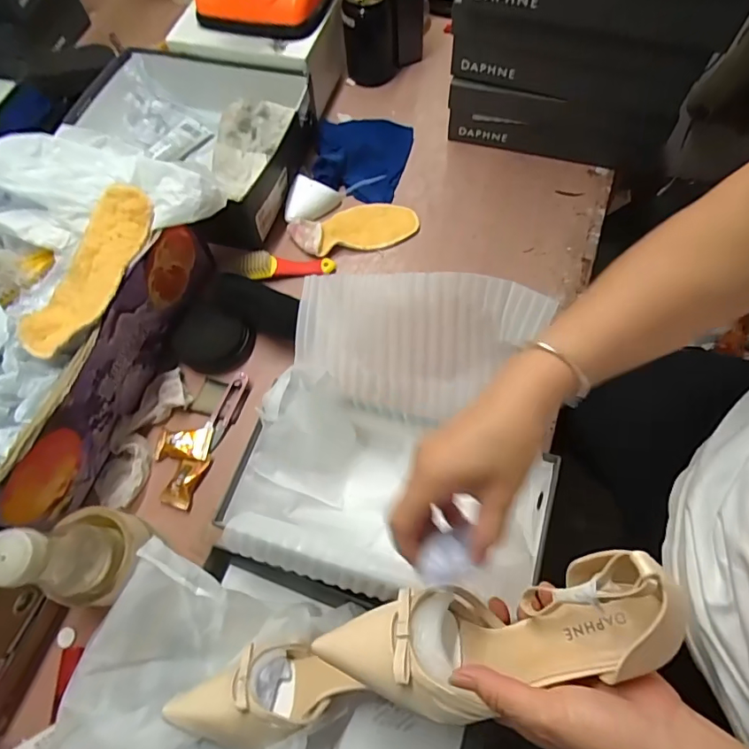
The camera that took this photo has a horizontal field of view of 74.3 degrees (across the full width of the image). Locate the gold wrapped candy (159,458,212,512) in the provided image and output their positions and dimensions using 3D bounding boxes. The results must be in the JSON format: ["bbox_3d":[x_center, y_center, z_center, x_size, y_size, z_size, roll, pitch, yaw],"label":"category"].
[{"bbox_3d":[-0.218,0.123,0.572,0.036,0.016,0.060,14,67,9],"label":"gold wrapped candy"}]

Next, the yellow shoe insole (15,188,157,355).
[{"bbox_3d":[-0.291,-0.110,0.512,0.065,0.025,0.200,14,67,9],"label":"yellow shoe insole"}]

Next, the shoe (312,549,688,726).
[{"bbox_3d":[0.071,0.176,0.325,0.233,0.087,0.078,-20,63,23],"label":"shoe"}]

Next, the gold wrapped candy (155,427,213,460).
[{"bbox_3d":[-0.225,0.080,0.584,0.062,0.012,0.038,2,66,3],"label":"gold wrapped candy"}]

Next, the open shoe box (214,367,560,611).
[{"bbox_3d":[0.015,0.126,0.483,0.283,0.099,0.166,17,68,10],"label":"open shoe box"}]

